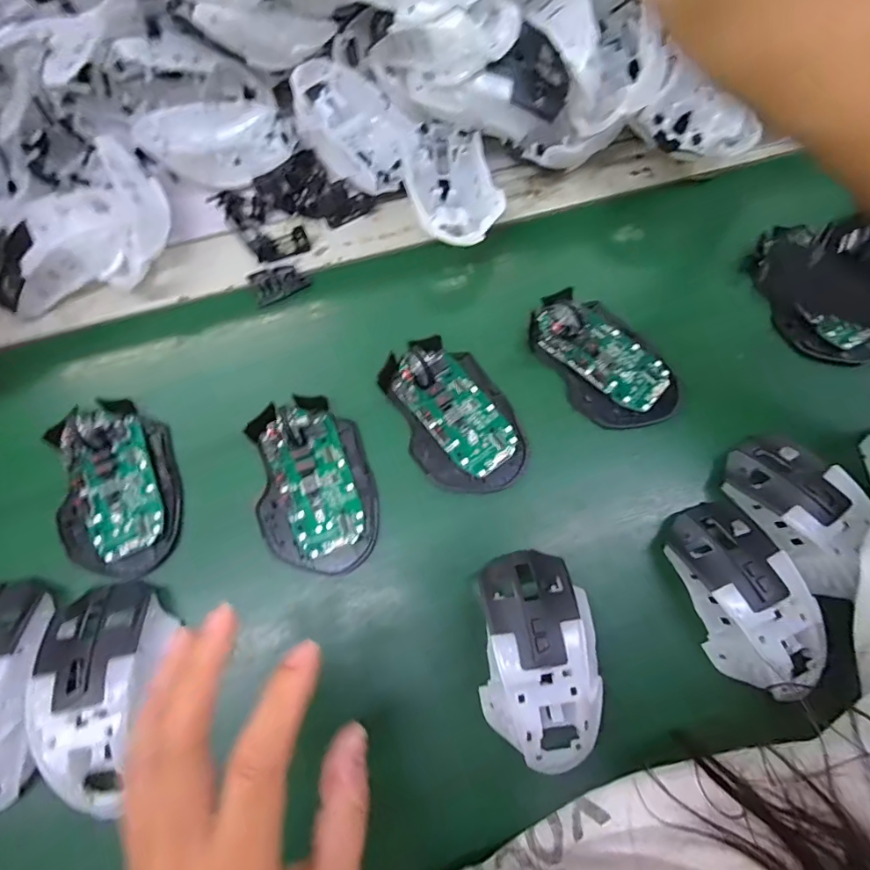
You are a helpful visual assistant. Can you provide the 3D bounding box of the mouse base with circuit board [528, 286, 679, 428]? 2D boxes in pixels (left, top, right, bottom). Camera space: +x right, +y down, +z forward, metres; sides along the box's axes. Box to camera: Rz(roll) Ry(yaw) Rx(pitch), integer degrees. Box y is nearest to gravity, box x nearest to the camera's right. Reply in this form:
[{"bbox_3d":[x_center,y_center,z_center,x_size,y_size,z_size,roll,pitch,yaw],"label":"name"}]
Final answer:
[{"bbox_3d":[0.119,-0.055,0.344,0.069,0.020,0.112,-35,76,-13],"label":"mouse base with circuit board"}]

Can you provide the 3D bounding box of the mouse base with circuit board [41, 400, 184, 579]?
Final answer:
[{"bbox_3d":[-0.201,0.030,0.304,0.069,0.018,0.111,-12,72,-6],"label":"mouse base with circuit board"}]

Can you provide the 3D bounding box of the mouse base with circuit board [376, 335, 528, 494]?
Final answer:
[{"bbox_3d":[0.014,-0.017,0.320,0.070,0.029,0.109,-24,74,-10],"label":"mouse base with circuit board"}]

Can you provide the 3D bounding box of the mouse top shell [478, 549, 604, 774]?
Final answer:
[{"bbox_3d":[0.060,0.124,0.274,0.063,0.033,0.112,-1,71,-2],"label":"mouse top shell"}]

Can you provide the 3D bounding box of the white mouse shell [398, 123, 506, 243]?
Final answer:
[{"bbox_3d":[0.011,-0.182,0.367,0.065,0.035,0.104,-15,73,-7],"label":"white mouse shell"}]

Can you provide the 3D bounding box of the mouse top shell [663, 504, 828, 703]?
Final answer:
[{"bbox_3d":[0.183,0.096,0.288,0.057,0.035,0.113,-24,74,-10],"label":"mouse top shell"}]

